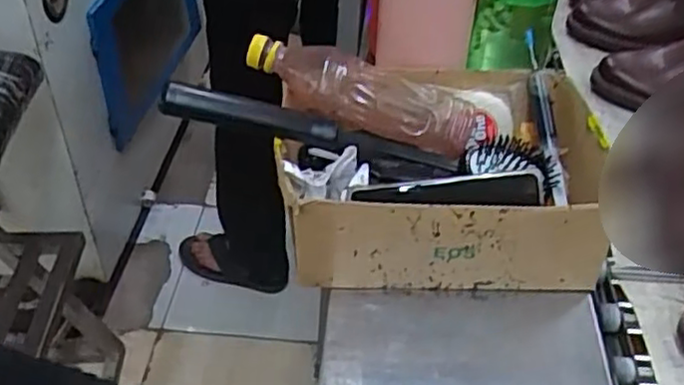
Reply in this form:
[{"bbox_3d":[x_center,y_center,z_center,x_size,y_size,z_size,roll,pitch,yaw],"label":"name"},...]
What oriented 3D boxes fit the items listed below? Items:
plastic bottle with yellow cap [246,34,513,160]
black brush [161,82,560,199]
[{"bbox_3d":[0.039,-0.088,0.660,0.265,0.060,0.077,17,40,-6],"label":"plastic bottle with yellow cap"},{"bbox_3d":[0.024,-0.049,0.619,0.357,0.033,0.050,9,39,-12],"label":"black brush"}]

